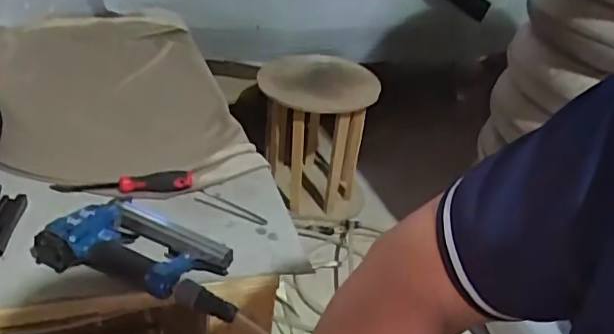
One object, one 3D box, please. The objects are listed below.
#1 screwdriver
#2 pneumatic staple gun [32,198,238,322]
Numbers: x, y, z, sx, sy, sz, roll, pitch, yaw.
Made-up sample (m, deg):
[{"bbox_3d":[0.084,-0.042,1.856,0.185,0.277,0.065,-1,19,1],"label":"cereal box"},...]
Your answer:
[{"bbox_3d":[-0.269,0.026,0.842,0.200,0.038,0.027,0,35,-8],"label":"screwdriver"},{"bbox_3d":[-0.193,0.101,0.716,0.266,0.052,0.130,13,35,11],"label":"pneumatic staple gun"}]

